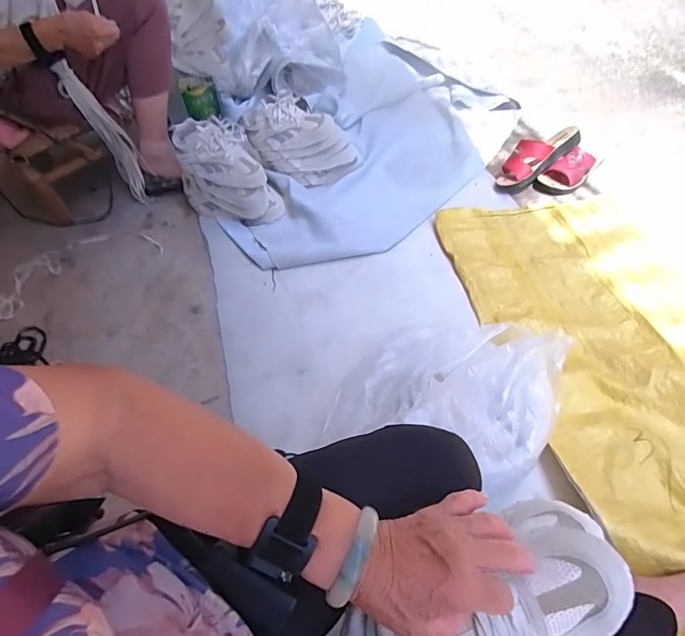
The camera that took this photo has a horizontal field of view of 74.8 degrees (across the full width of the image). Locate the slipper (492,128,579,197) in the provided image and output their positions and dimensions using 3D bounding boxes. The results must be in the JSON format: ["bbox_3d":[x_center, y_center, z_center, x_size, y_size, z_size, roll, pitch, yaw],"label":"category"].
[{"bbox_3d":[0.491,-0.410,1.147,0.231,0.062,0.085,-35,57,14],"label":"slipper"}]

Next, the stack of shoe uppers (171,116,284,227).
[{"bbox_3d":[-0.286,-0.357,1.119,0.230,0.210,0.170,-16,56,-9],"label":"stack of shoe uppers"}]

